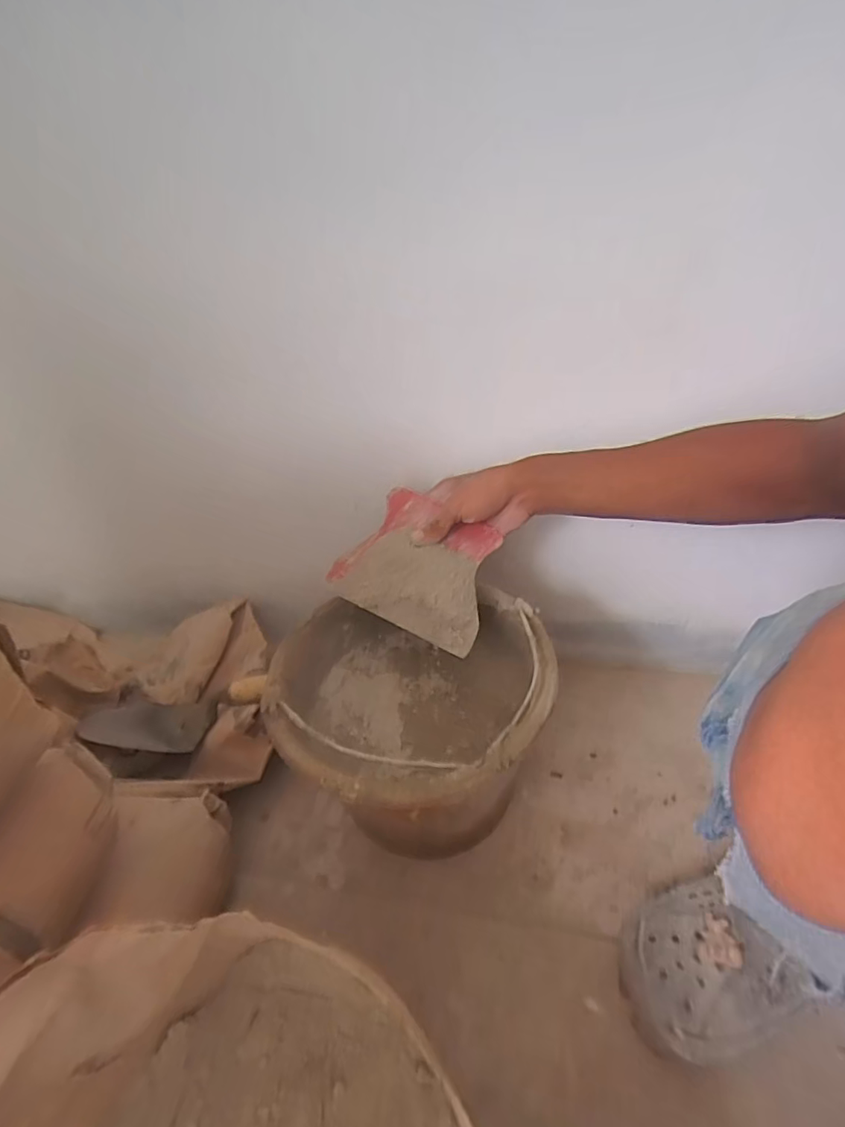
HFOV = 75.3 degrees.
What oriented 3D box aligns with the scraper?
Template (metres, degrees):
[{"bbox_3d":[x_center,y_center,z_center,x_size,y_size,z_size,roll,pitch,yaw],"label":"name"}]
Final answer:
[{"bbox_3d":[-0.003,0.000,0.572,0.163,0.029,0.130,24,73,22],"label":"scraper"}]

